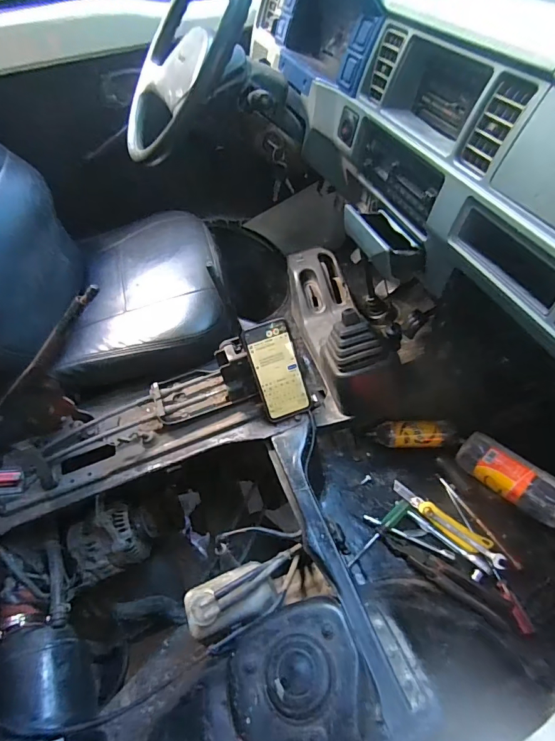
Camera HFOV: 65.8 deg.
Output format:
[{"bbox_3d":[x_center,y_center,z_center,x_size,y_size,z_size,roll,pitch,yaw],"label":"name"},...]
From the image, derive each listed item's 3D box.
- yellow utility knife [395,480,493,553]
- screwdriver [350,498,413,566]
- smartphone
[{"bbox_3d":[0.303,0.279,0.816,0.194,0.020,0.042,35,62,28],"label":"yellow utility knife"},{"bbox_3d":[0.194,0.301,0.800,0.023,0.024,0.166,36,62,29],"label":"screwdriver"},{"bbox_3d":[0.001,0.002,0.725,0.078,0.166,0.016,-19,16,-10],"label":"smartphone"}]

